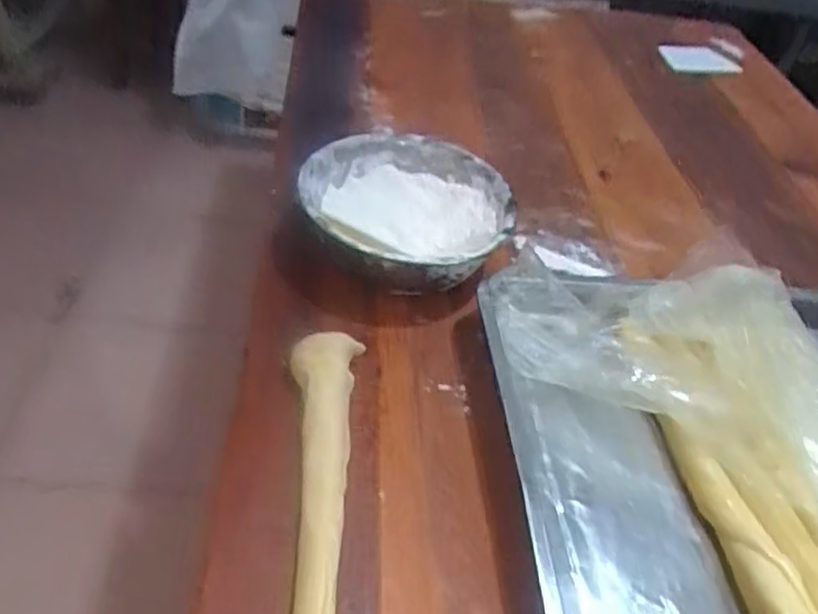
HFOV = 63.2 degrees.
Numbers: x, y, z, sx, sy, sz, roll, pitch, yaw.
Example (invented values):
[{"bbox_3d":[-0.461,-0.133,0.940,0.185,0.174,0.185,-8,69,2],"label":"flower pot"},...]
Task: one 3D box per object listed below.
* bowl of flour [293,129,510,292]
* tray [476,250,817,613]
[{"bbox_3d":[-0.005,-0.095,0.725,0.219,0.095,0.221,6,43,-5],"label":"bowl of flour"},{"bbox_3d":[0.390,0.114,0.566,0.620,0.092,0.447,5,43,-7],"label":"tray"}]

